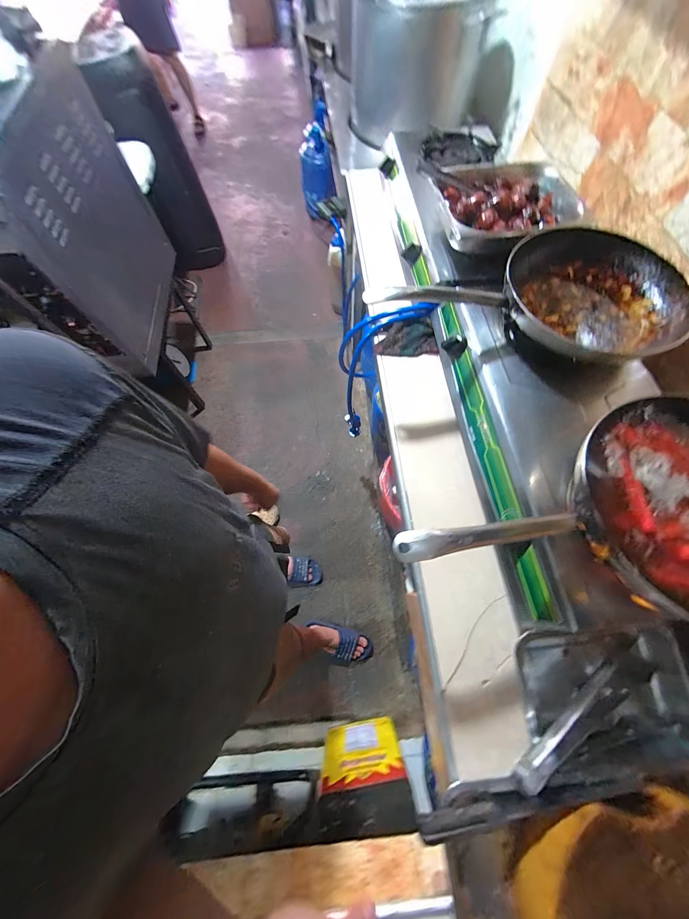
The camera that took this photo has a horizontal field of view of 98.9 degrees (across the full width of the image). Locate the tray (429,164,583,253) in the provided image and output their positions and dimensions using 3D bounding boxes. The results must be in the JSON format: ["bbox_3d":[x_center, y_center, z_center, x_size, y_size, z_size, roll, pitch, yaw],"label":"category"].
[{"bbox_3d":[0.383,-0.582,0.680,0.330,0.070,0.251,-6,68,-2],"label":"tray"}]

